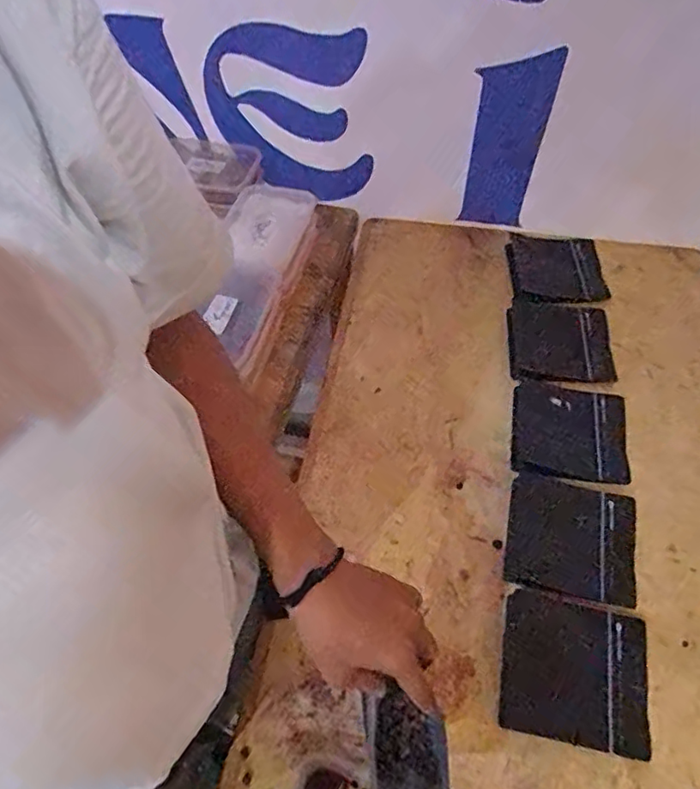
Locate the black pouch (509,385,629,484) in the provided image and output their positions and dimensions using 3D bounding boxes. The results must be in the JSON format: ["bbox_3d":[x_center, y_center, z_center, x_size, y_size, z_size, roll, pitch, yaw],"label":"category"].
[{"bbox_3d":[0.291,0.049,0.761,0.143,0.006,0.135,9,58,8],"label":"black pouch"}]

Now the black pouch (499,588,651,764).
[{"bbox_3d":[0.234,0.288,0.600,0.139,0.015,0.137,10,58,9],"label":"black pouch"}]

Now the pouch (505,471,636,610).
[{"bbox_3d":[0.262,0.170,0.679,0.139,0.009,0.140,11,58,10],"label":"pouch"}]

